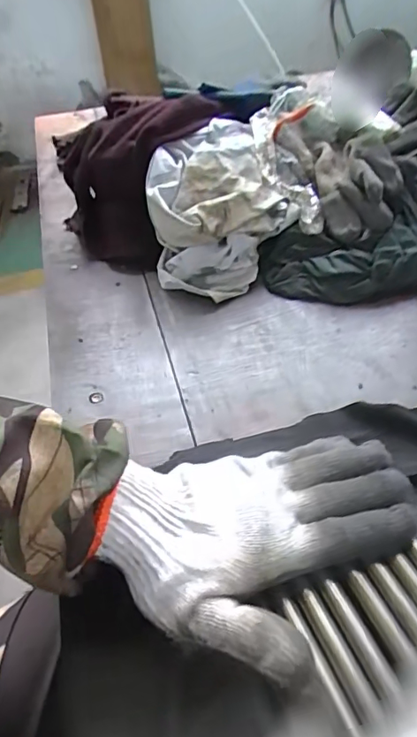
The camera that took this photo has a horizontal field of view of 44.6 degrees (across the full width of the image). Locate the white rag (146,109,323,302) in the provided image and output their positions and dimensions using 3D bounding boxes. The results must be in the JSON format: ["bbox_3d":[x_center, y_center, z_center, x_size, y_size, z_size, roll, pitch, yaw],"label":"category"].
[{"bbox_3d":[0.024,-0.184,0.556,0.174,0.094,0.227,-6,45,1],"label":"white rag"}]

